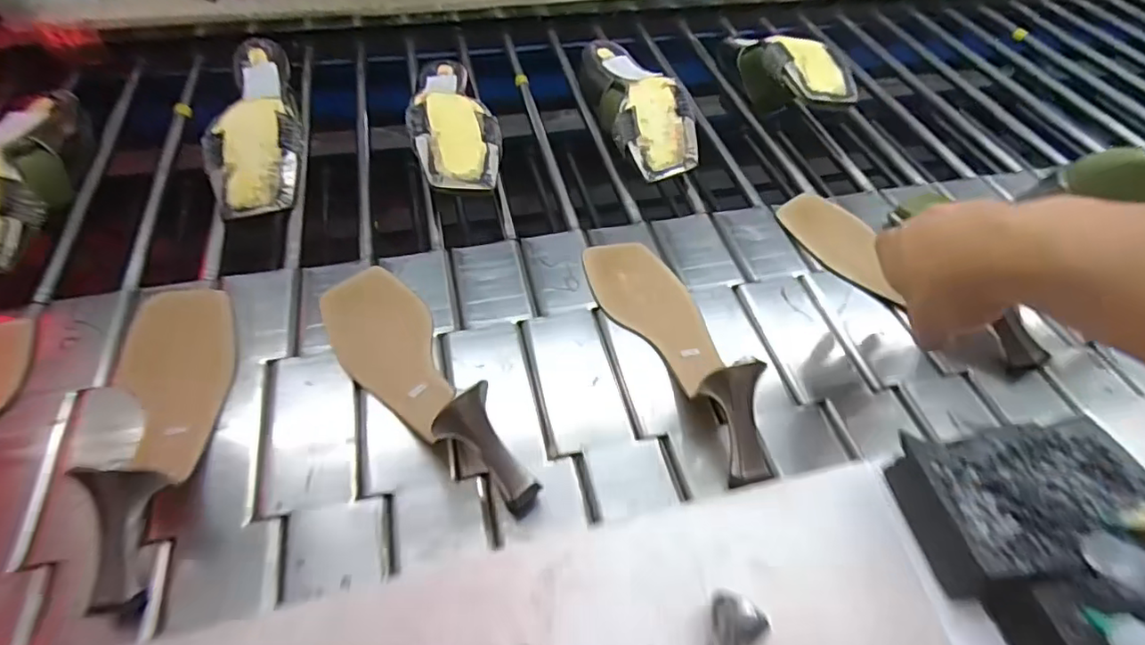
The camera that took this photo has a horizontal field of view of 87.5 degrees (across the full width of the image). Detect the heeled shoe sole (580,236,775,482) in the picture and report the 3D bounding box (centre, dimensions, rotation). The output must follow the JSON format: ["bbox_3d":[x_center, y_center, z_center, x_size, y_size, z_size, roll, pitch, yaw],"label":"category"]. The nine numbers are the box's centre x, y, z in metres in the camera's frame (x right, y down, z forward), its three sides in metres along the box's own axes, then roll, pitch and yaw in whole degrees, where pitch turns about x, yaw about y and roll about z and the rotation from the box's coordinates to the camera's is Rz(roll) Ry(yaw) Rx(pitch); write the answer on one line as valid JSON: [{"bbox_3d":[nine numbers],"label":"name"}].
[{"bbox_3d":[0.083,0.002,0.453,0.071,0.062,0.242,-15,52,-17],"label":"heeled shoe sole"}]

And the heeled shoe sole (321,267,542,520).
[{"bbox_3d":[-0.103,0.033,0.411,0.071,0.065,0.222,-30,58,-25],"label":"heeled shoe sole"}]

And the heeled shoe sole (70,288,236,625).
[{"bbox_3d":[-0.275,0.054,0.385,0.077,0.064,0.237,-11,51,-14],"label":"heeled shoe sole"}]

